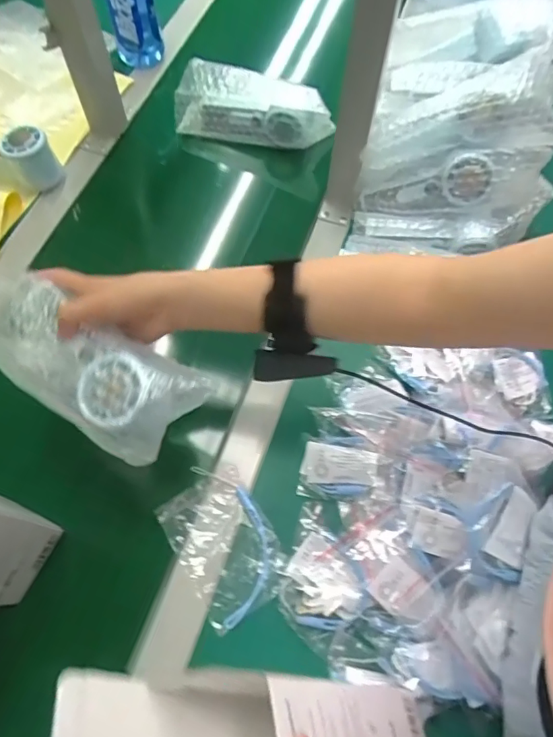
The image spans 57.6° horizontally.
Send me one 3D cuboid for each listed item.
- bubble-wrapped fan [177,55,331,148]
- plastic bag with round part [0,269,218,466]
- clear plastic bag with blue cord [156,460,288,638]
[{"bbox_3d":[-0.031,-0.343,0.668,0.203,0.070,0.066,17,66,6],"label":"bubble-wrapped fan"},{"bbox_3d":[-0.163,-0.007,0.409,0.207,0.042,0.085,30,68,12],"label":"plastic bag with round part"},{"bbox_3d":[-0.049,0.165,0.476,0.085,0.010,0.129,-29,69,-14],"label":"clear plastic bag with blue cord"}]

